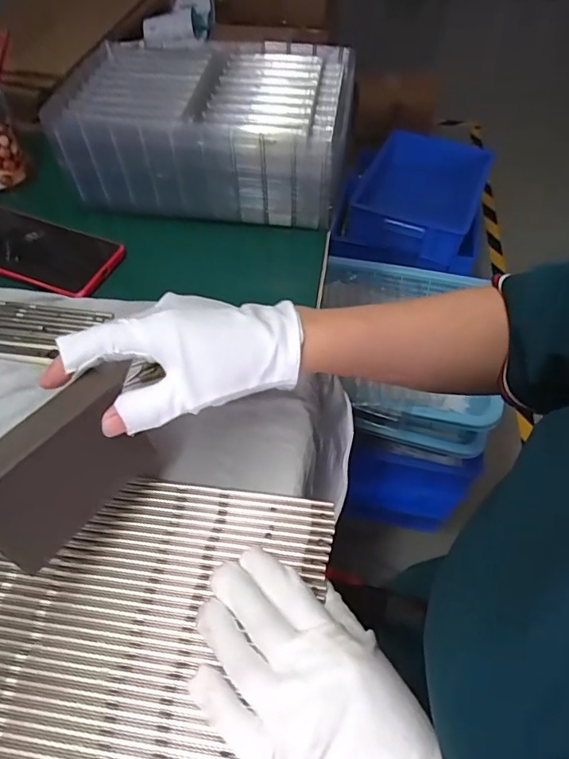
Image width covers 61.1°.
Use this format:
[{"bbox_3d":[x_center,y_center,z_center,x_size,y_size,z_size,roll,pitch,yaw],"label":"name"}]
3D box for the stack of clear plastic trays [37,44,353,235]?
[{"bbox_3d":[-0.078,-0.261,0.513,0.280,0.106,0.164,7,55,4],"label":"stack of clear plastic trays"}]

